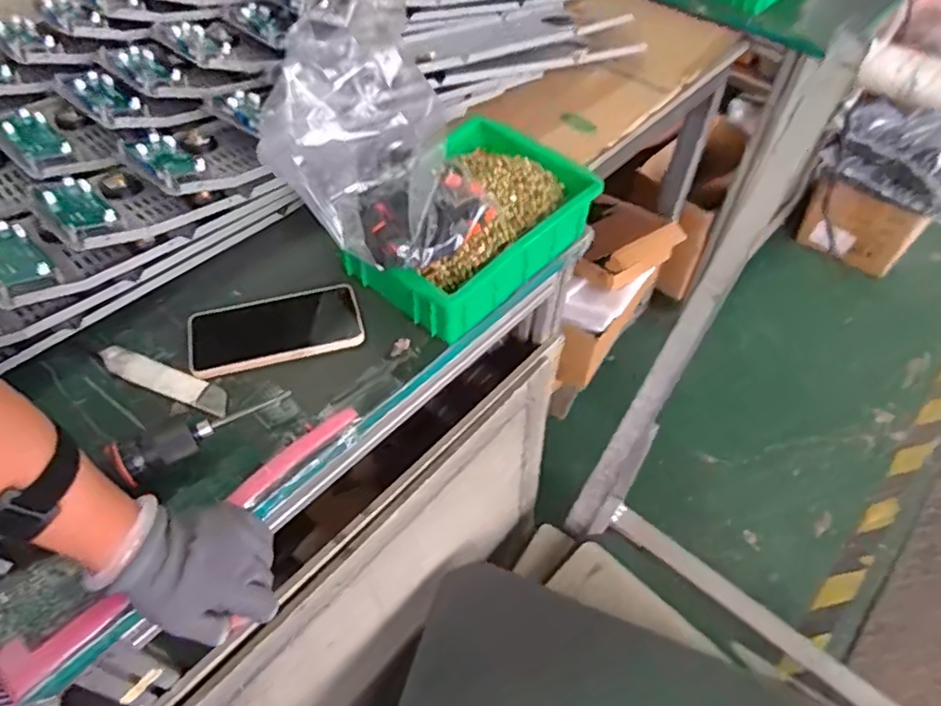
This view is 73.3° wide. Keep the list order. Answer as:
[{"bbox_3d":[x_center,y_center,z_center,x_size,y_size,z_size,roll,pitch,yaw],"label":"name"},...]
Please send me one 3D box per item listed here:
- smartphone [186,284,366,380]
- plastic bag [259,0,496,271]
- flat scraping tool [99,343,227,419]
[{"bbox_3d":[-0.185,-0.025,0.600,0.158,0.006,0.080,-15,57,-11],"label":"smartphone"},{"bbox_3d":[-0.070,-0.181,0.515,0.128,0.185,0.156,39,62,24],"label":"plastic bag"},{"bbox_3d":[-0.274,0.023,0.566,0.134,0.006,0.028,19,55,12],"label":"flat scraping tool"}]

